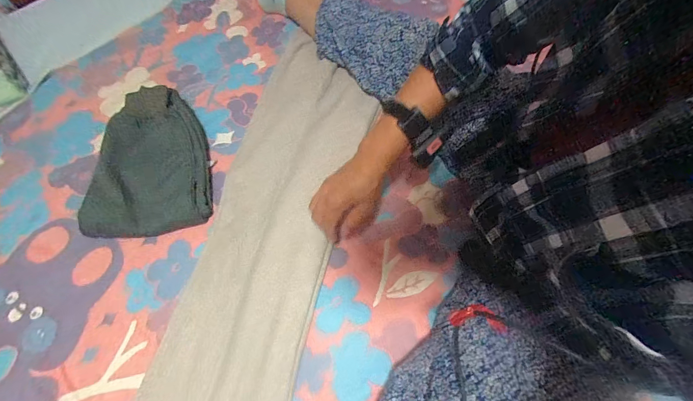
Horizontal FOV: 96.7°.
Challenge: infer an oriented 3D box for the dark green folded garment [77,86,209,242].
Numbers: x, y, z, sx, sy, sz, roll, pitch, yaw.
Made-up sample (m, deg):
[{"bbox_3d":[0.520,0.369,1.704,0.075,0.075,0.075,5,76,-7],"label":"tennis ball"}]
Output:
[{"bbox_3d":[-0.385,-0.082,0.588,0.211,0.074,0.302,-15,64,-4],"label":"dark green folded garment"}]

